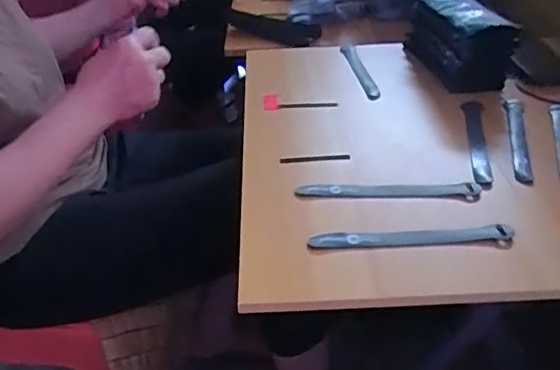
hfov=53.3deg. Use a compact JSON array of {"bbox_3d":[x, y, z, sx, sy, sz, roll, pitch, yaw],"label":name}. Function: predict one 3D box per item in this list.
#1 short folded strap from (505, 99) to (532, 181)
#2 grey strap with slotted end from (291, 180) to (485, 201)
[{"bbox_3d":[0.307,-0.065,0.719,0.023,0.006,0.226,15,31,13],"label":"short folded strap"},{"bbox_3d":[0.117,0.007,0.599,0.196,0.008,0.026,-2,34,2],"label":"grey strap with slotted end"}]

